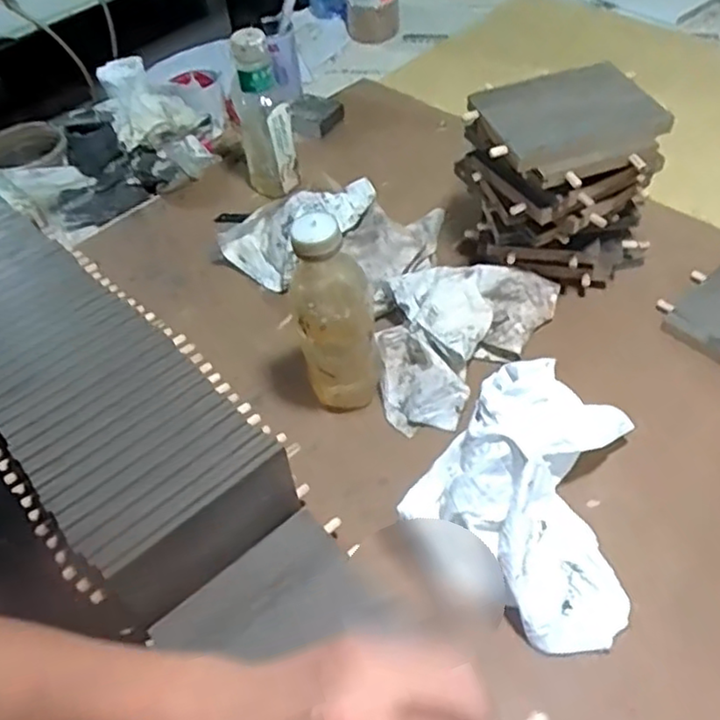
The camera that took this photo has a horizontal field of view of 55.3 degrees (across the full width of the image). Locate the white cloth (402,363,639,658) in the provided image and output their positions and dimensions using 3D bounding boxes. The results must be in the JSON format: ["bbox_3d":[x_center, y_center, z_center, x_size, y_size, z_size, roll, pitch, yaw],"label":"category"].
[{"bbox_3d":[0.154,0.093,0.562,0.187,0.085,0.226,24,56,24],"label":"white cloth"}]

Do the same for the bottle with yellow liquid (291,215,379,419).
[{"bbox_3d":[-0.021,-0.038,0.614,0.065,0.212,0.055,-7,49,0],"label":"bottle with yellow liquid"}]

